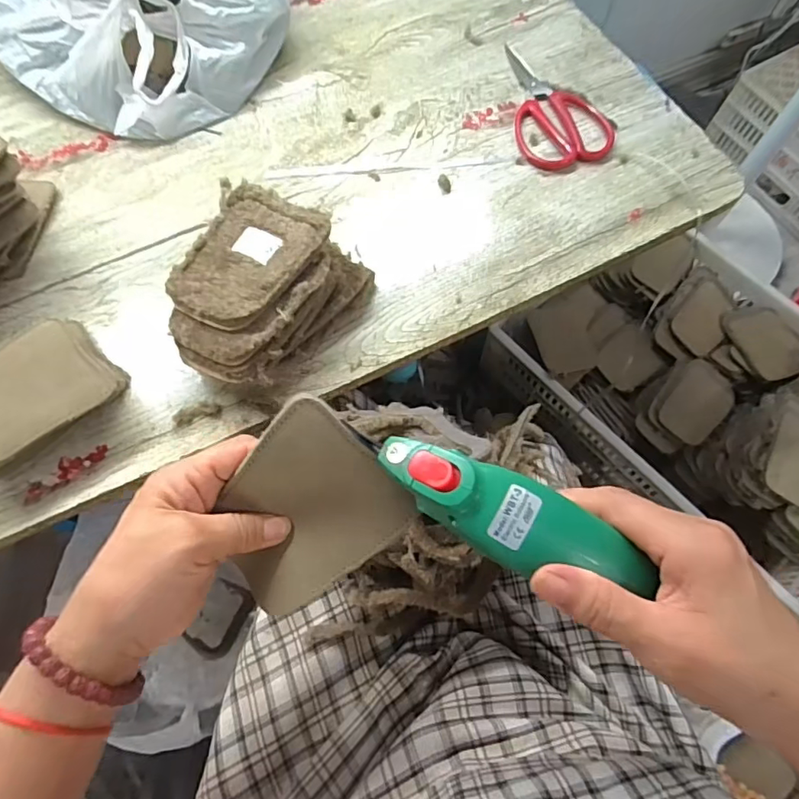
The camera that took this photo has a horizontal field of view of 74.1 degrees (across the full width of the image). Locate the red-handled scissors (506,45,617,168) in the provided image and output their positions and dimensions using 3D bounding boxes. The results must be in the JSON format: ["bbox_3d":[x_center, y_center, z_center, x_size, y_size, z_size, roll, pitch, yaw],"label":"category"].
[{"bbox_3d":[0.159,-0.328,0.581,0.097,0.010,0.187,-15,67,-6],"label":"red-handled scissors"}]

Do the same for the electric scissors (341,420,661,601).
[{"bbox_3d":[0.043,0.052,0.242,0.141,0.031,0.036,24,68,2],"label":"electric scissors"}]

